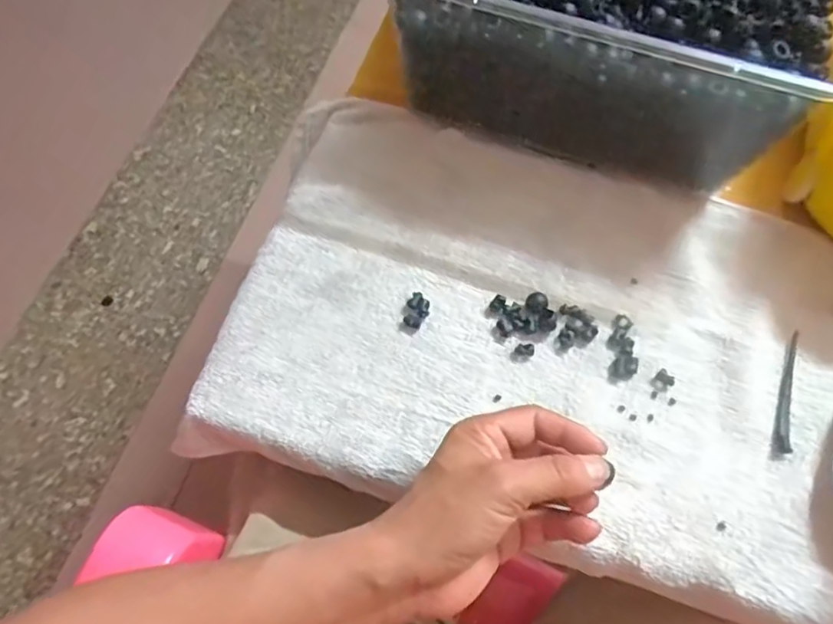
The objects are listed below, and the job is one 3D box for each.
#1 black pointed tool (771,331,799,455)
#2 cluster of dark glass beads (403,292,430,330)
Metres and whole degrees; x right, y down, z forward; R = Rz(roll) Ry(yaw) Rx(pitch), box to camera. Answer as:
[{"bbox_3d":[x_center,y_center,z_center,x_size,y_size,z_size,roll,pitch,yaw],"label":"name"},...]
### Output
[{"bbox_3d":[0.253,0.054,0.416,0.009,0.007,0.089,21,66,6],"label":"black pointed tool"},{"bbox_3d":[0.001,-0.001,0.429,0.016,0.004,0.026,13,65,2],"label":"cluster of dark glass beads"}]

